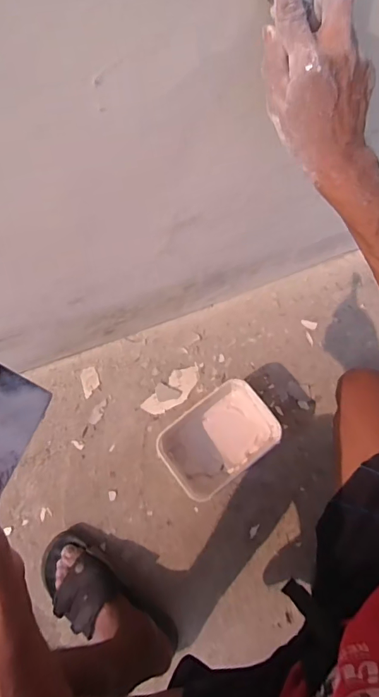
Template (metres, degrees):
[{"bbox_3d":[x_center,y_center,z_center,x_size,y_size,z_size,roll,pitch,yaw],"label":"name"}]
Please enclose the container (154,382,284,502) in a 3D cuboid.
[{"bbox_3d":[0.053,0.163,0.793,0.194,0.078,0.143,-37,80,-9],"label":"container"}]

